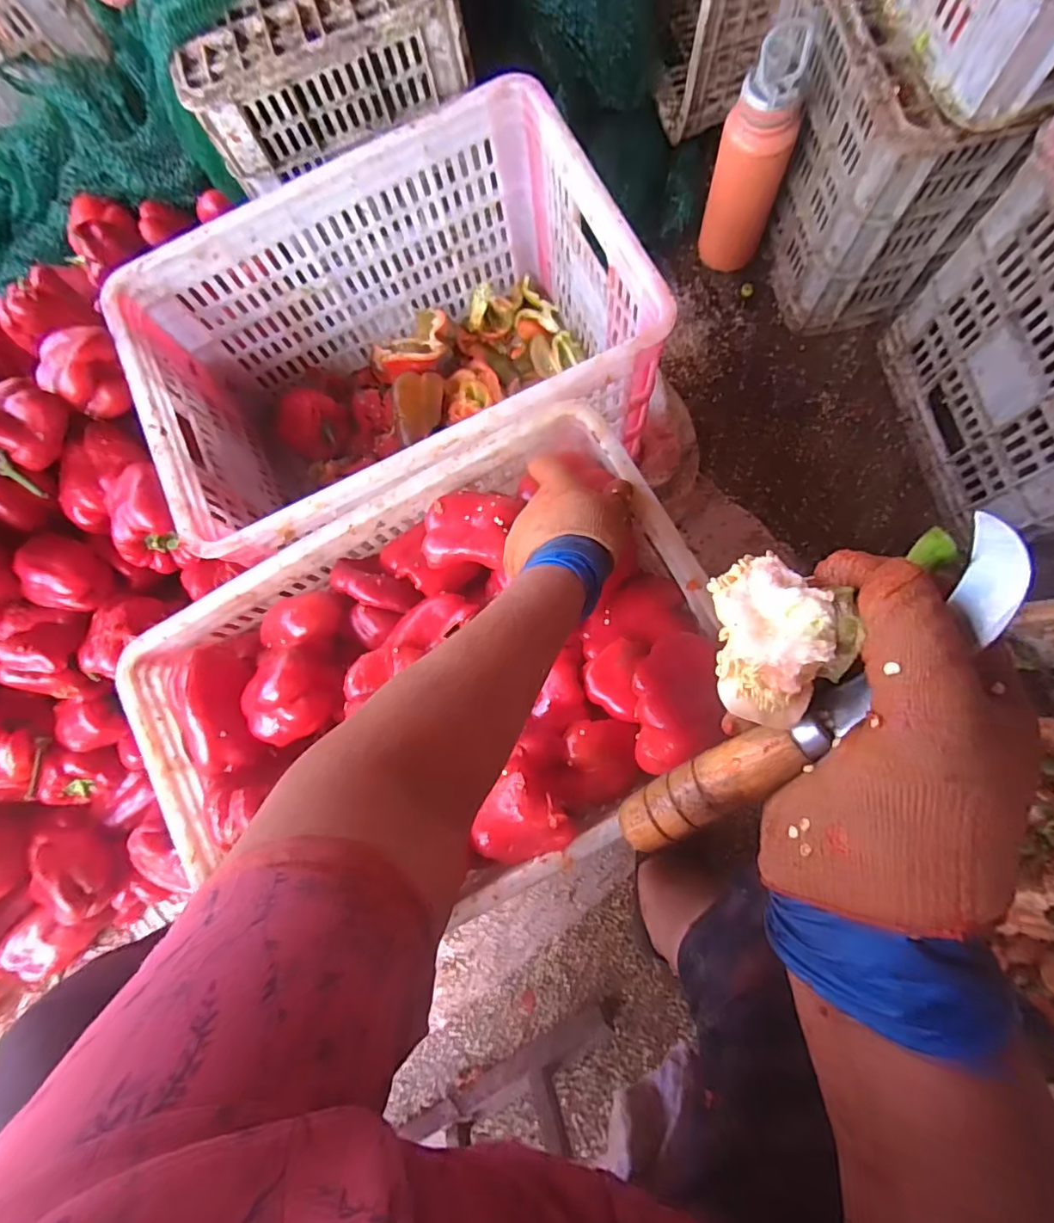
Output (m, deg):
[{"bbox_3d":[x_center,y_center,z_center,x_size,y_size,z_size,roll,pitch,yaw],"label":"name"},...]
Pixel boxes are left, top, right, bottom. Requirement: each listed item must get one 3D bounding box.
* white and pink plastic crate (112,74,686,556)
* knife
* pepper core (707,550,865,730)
[{"bbox_3d":[-0.142,-0.283,0.680,0.510,0.273,0.363,-24,79,2],"label":"white and pink plastic crate"},{"bbox_3d":[0.104,0.039,0.210,0.177,0.017,0.026,-44,82,19],"label":"knife"},{"bbox_3d":[0.090,0.009,0.194,0.043,0.027,0.060,3,85,5],"label":"pepper core"}]

